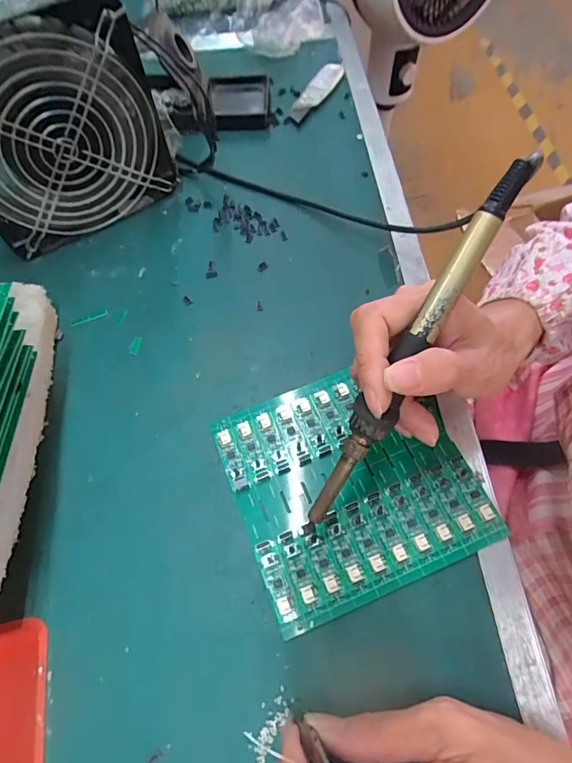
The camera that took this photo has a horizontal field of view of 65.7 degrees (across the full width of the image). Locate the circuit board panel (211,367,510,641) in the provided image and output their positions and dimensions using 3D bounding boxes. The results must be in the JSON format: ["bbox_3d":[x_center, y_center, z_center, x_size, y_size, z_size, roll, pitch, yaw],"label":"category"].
[{"bbox_3d":[0.038,0.057,0.272,0.136,0.006,0.131,-22,63,-6],"label":"circuit board panel"}]

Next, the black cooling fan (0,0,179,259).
[{"bbox_3d":[-0.174,-0.189,0.326,0.150,0.152,0.059,-33,65,-13],"label":"black cooling fan"}]

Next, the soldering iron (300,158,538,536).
[{"bbox_3d":[0.057,-0.010,0.211,0.017,0.012,0.202,32,104,16],"label":"soldering iron"}]

